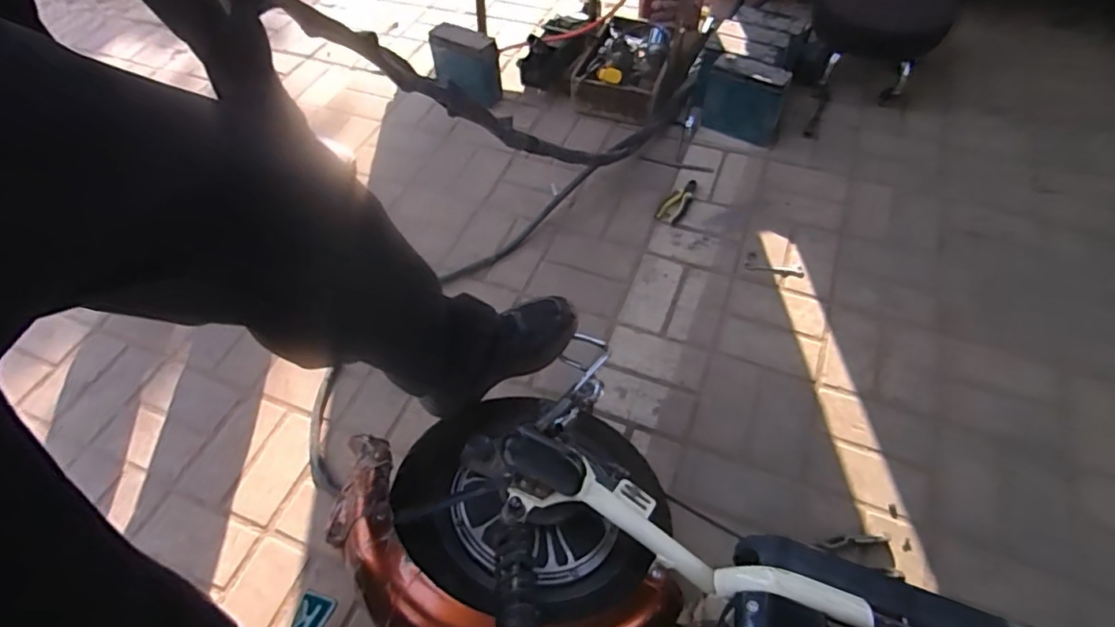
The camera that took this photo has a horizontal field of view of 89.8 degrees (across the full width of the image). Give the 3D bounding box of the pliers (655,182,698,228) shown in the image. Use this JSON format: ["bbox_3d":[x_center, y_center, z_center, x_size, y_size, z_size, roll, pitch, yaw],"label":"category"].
[{"bbox_3d":[0.279,-0.256,1.270,0.055,0.012,0.154,26,58,20],"label":"pliers"}]

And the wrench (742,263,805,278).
[{"bbox_3d":[0.449,-0.089,1.160,0.118,0.006,0.025,6,53,7],"label":"wrench"}]

